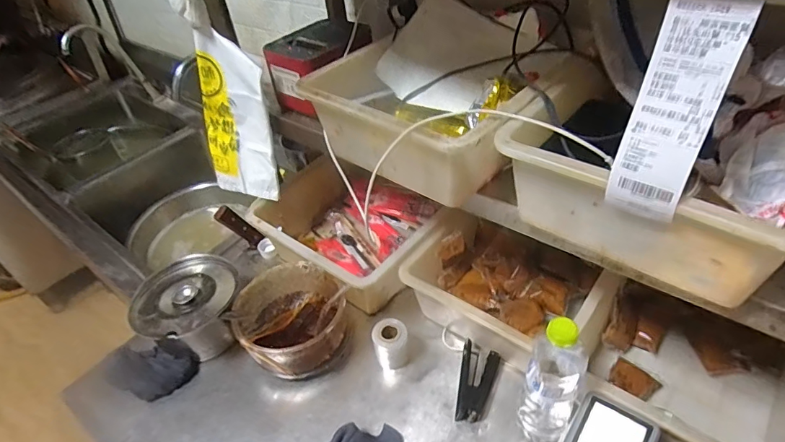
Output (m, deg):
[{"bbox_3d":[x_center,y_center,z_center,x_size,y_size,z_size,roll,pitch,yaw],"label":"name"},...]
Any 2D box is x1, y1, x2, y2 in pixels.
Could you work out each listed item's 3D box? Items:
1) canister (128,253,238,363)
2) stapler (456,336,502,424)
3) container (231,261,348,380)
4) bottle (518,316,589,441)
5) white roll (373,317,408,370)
[{"bbox_3d":[-0.339,0.155,0.798,0.163,0.107,0.167,-4,42,3],"label":"canister"},{"bbox_3d":[0.123,0.240,0.688,0.056,0.027,0.110,11,44,19],"label":"stapler"},{"bbox_3d":[-0.160,0.164,0.761,0.167,0.106,0.164,-4,42,3],"label":"container"},{"bbox_3d":[0.201,0.203,0.580,0.060,0.225,0.060,-4,42,3],"label":"bottle"},{"bbox_3d":[0.000,0.197,0.734,0.055,0.072,0.050,-4,42,3],"label":"white roll"}]

